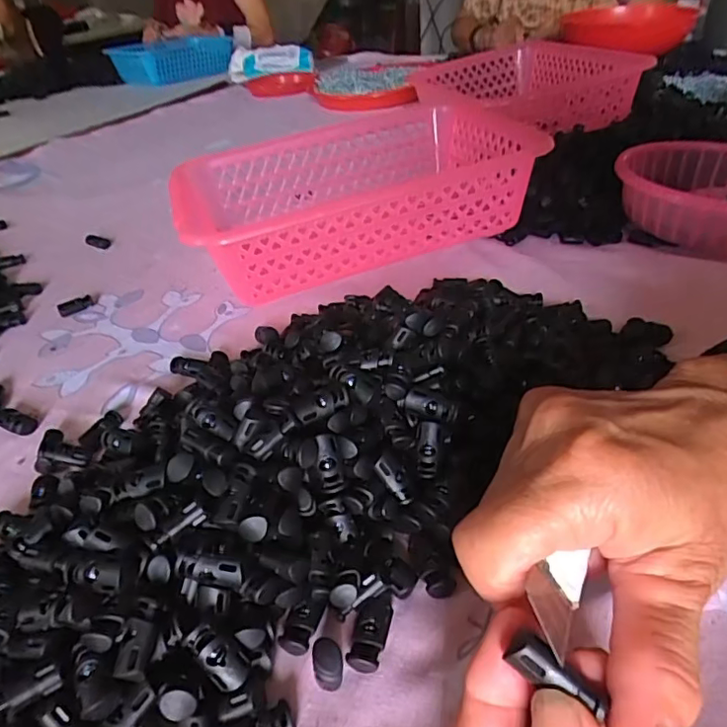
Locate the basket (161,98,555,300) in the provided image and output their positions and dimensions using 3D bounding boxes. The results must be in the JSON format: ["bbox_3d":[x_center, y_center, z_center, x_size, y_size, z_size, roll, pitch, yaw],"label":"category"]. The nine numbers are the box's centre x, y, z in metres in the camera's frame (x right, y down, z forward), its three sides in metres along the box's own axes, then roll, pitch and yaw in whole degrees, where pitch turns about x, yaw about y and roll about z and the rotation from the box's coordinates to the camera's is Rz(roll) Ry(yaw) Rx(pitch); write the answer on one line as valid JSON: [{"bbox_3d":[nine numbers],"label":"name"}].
[{"bbox_3d":[-0.013,-0.156,0.520,0.297,0.090,0.205,-14,38,-12],"label":"basket"}]

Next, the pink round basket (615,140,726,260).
[{"bbox_3d":[0.315,-0.148,0.493,0.163,0.056,0.157,-3,37,2],"label":"pink round basket"}]

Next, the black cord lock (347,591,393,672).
[{"bbox_3d":[0.004,0.109,0.228,0.013,0.008,0.031,9,39,18],"label":"black cord lock"}]

